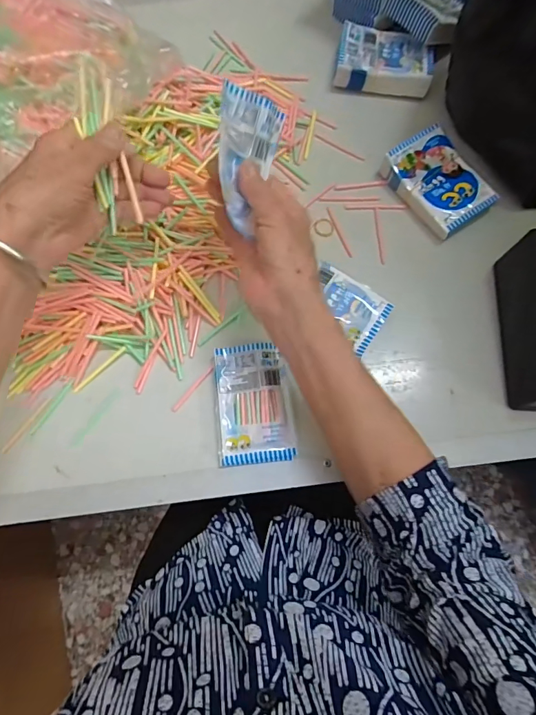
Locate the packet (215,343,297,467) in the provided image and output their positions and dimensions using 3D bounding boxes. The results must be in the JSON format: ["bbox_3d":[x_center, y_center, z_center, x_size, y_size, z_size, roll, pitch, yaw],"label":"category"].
[{"bbox_3d":[-0.012,0.042,0.398,0.069,0.019,0.106,-3,75,-2],"label":"packet"}]

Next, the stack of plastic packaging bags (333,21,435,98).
[{"bbox_3d":[0.134,-0.339,0.493,0.105,0.029,0.072,11,75,2],"label":"stack of plastic packaging bags"}]

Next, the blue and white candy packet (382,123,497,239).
[{"bbox_3d":[0.177,-0.181,0.449,0.072,0.032,0.104,-34,78,-9],"label":"blue and white candy packet"}]

